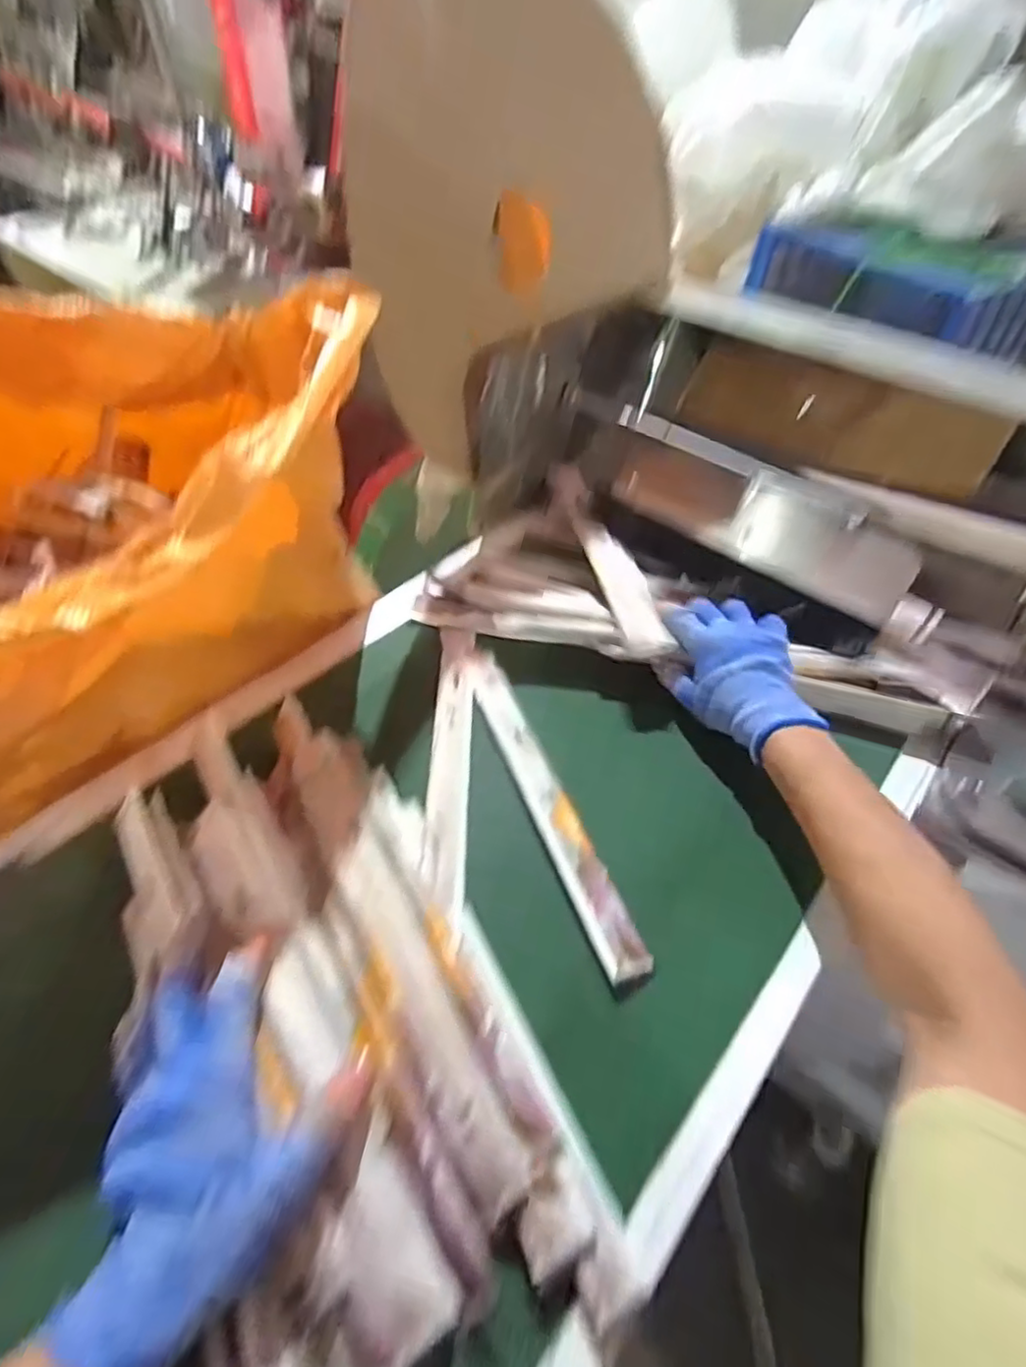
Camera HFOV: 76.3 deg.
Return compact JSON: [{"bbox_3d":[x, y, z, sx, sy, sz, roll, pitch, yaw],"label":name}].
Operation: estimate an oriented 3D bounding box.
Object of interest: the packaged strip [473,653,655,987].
[{"bbox_3d":[0.020,0.073,0.439,0.030,0.010,0.251,-16,52,-15],"label":"packaged strip"}]

